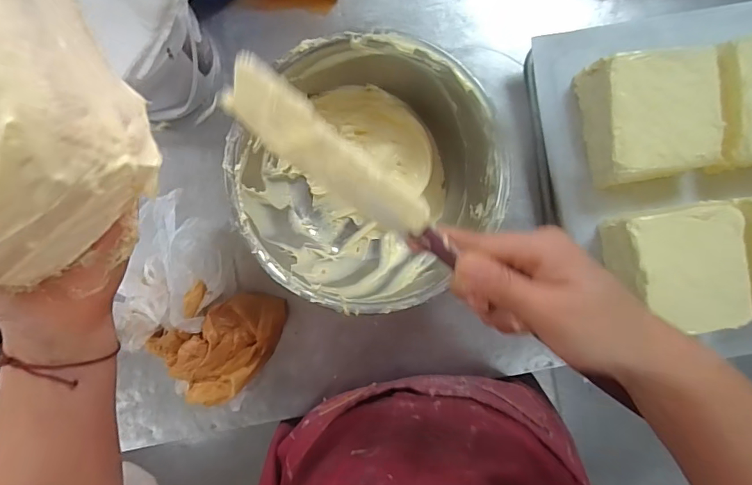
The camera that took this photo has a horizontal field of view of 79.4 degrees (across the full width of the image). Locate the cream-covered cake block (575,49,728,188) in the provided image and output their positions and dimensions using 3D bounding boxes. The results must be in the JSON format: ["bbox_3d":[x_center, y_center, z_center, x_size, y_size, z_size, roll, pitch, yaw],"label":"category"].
[{"bbox_3d":[0.294,-0.133,0.490,0.119,0.072,0.127,-10,92,-1],"label":"cream-covered cake block"}]

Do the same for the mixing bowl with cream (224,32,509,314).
[{"bbox_3d":[-0.012,-0.074,0.494,0.244,0.116,0.265,0,91,-2],"label":"mixing bowl with cream"}]

